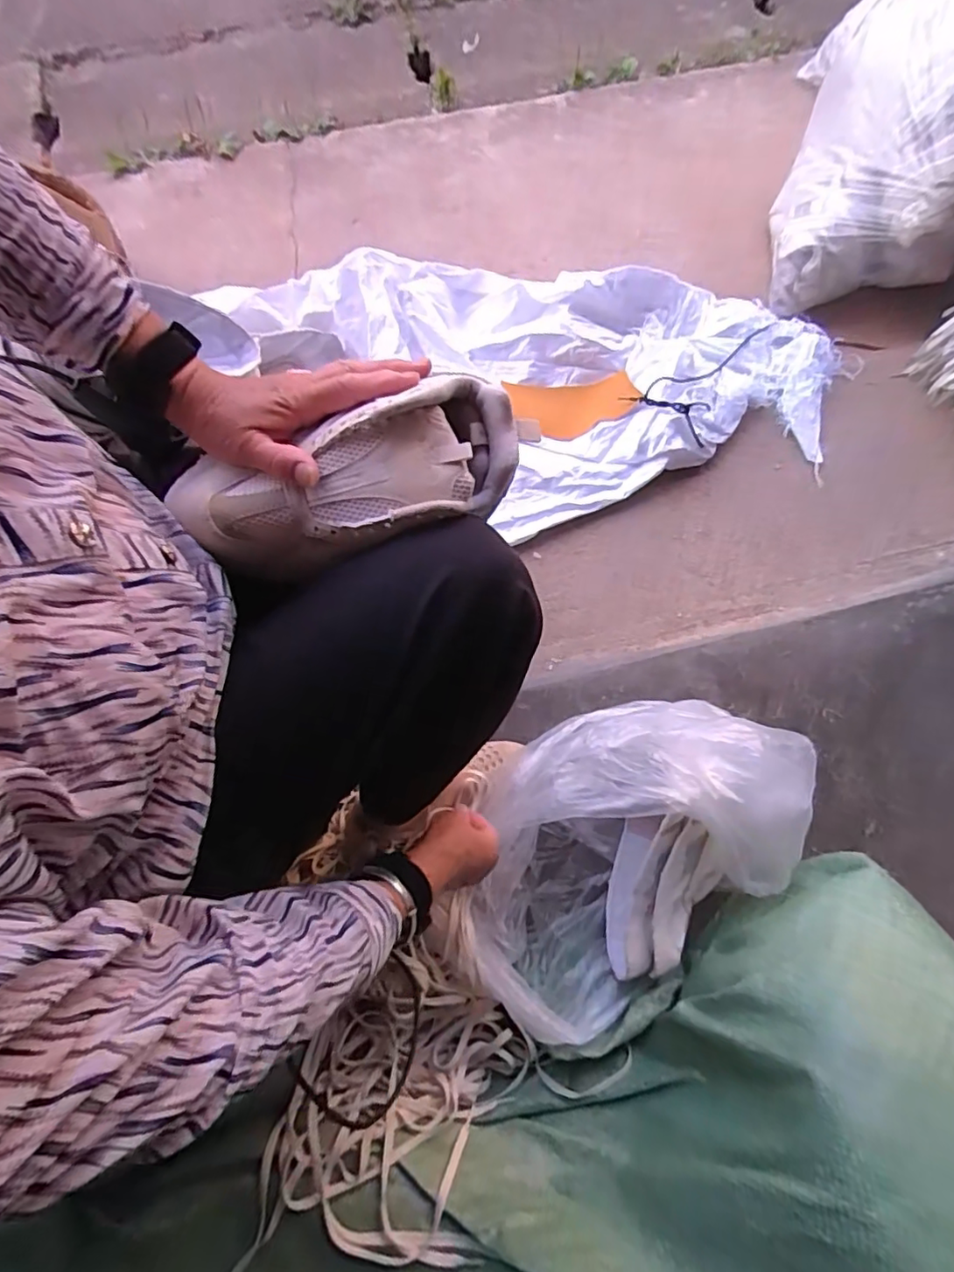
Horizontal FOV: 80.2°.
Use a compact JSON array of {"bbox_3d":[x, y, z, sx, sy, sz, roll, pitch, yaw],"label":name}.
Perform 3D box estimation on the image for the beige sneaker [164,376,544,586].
[{"bbox_3d":[-0.089,-0.112,0.401,0.240,0.083,0.108,-20,76,0],"label":"beige sneaker"}]

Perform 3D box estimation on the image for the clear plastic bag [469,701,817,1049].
[{"bbox_3d":[0.158,0.228,0.638,0.392,0.173,0.263,-37,78,-9],"label":"clear plastic bag"}]

